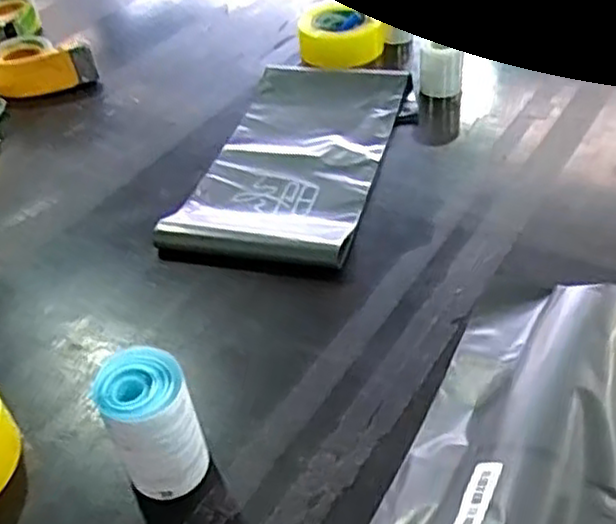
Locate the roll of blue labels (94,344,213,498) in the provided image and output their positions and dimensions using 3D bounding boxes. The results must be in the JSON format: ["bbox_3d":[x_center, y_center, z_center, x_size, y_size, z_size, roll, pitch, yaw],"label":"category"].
[{"bbox_3d":[-0.113,0.123,0.551,0.062,0.115,0.057,-3,42,3],"label":"roll of blue labels"}]

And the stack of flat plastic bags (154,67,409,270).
[{"bbox_3d":[-0.012,-0.133,0.895,0.202,0.021,0.368,8,43,15],"label":"stack of flat plastic bags"}]

